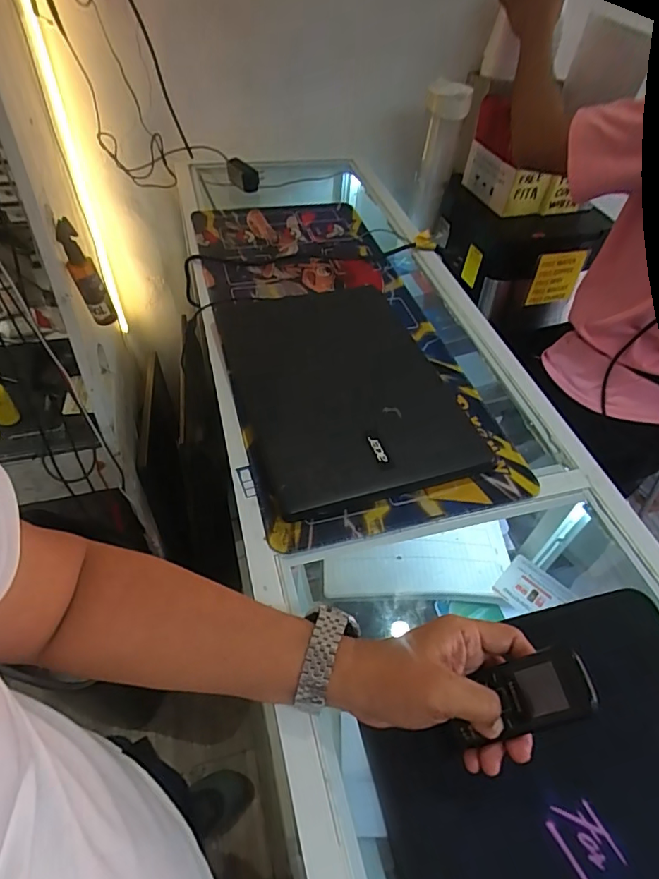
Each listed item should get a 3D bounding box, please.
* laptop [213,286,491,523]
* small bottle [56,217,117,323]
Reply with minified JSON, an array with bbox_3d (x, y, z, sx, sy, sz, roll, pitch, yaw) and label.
[{"bbox_3d":[0.015,-0.079,0.613,0.251,0.034,0.350,-12,52,-14],"label":"laptop"},{"bbox_3d":[-0.376,-0.253,0.774,0.034,0.167,0.043,19,46,39],"label":"small bottle"}]

